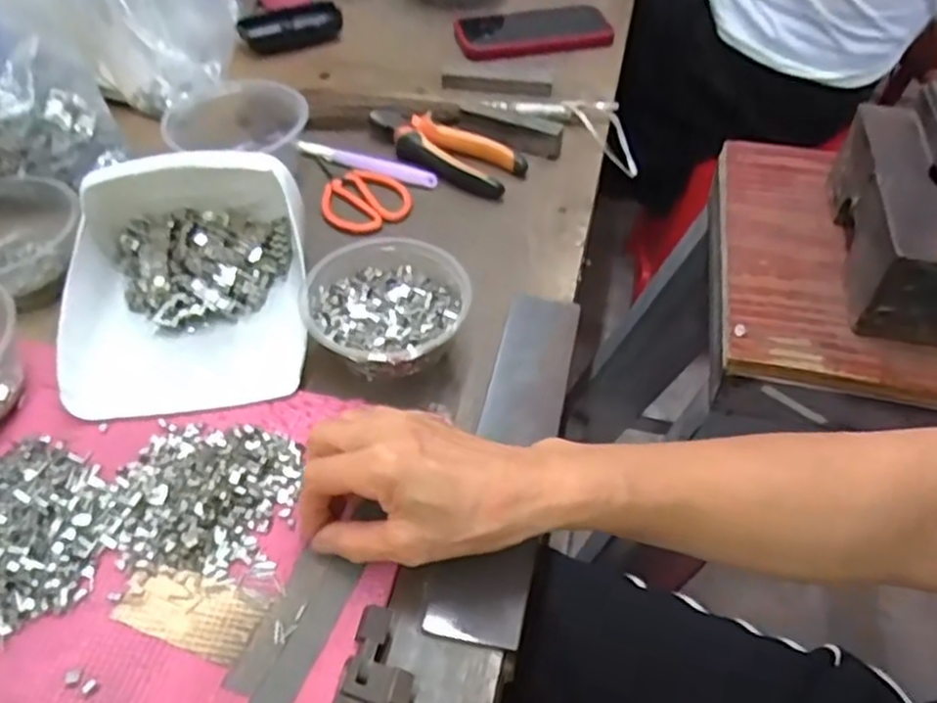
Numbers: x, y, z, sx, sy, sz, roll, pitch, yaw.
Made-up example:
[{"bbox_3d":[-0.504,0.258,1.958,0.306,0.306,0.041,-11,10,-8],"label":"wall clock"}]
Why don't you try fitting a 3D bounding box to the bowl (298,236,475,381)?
[{"bbox_3d":[-0.056,-0.022,0.481,0.103,0.047,0.104,2,49,-2],"label":"bowl"}]

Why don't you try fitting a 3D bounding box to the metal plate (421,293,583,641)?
[{"bbox_3d":[0.028,0.056,0.448,0.051,0.007,0.245,9,52,10],"label":"metal plate"}]

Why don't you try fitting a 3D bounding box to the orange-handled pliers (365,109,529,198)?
[{"bbox_3d":[-0.026,-0.181,0.644,0.153,0.017,0.062,27,53,22],"label":"orange-handled pliers"}]

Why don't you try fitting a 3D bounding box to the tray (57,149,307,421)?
[{"bbox_3d":[-0.189,-0.058,0.481,0.154,0.073,0.177,-6,50,-8],"label":"tray"}]

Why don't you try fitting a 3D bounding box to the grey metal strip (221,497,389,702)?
[{"bbox_3d":[-0.089,0.141,0.364,0.033,0.005,0.083,19,53,13],"label":"grey metal strip"}]

